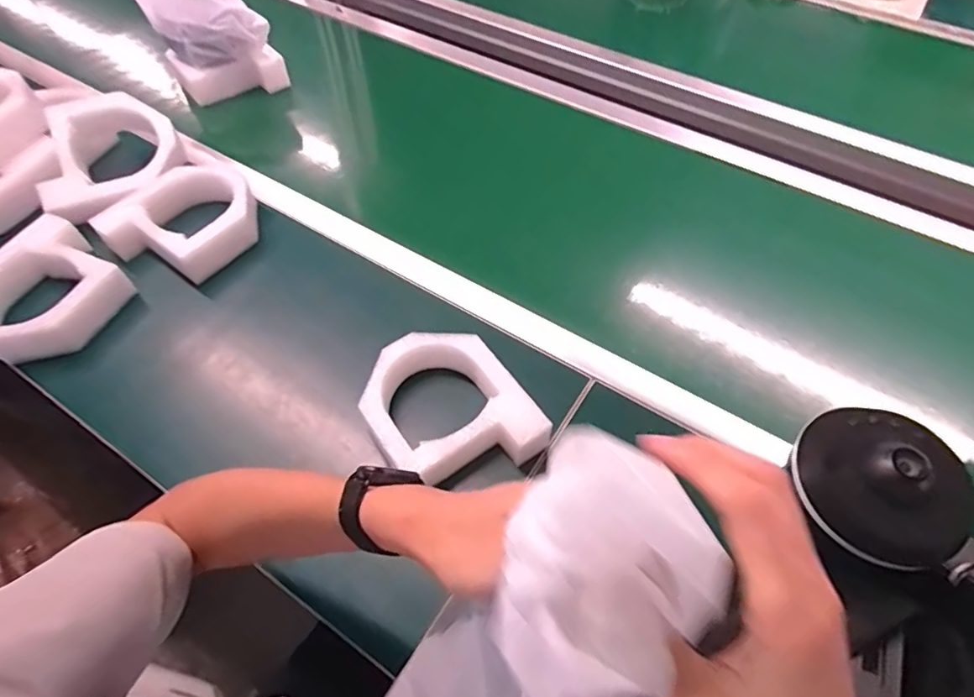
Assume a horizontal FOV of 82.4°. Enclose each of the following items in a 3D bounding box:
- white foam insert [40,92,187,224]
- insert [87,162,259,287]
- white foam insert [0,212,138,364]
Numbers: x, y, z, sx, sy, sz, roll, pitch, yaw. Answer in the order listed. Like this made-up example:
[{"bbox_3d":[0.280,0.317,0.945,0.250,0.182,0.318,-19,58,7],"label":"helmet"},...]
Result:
[{"bbox_3d":[-0.512,-0.254,0.747,0.184,0.070,0.146,-39,95,-20],"label":"white foam insert"},{"bbox_3d":[-0.379,-0.167,0.716,0.147,0.050,0.173,29,62,20],"label":"insert"},{"bbox_3d":[-0.522,-0.069,0.647,0.153,0.066,0.151,35,65,23],"label":"white foam insert"}]

